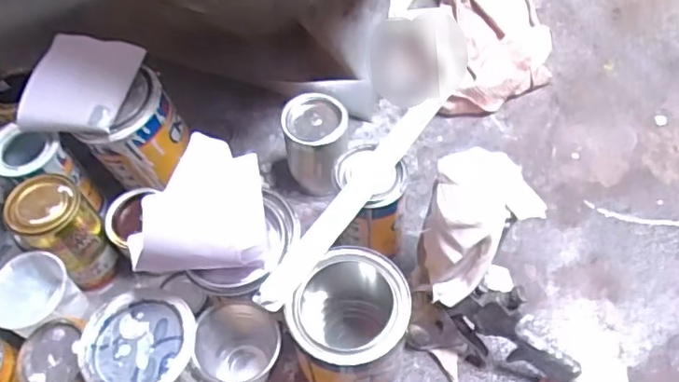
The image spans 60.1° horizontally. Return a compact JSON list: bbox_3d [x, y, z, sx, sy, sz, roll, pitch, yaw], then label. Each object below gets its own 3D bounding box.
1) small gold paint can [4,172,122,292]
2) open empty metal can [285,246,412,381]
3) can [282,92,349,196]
[{"bbox_3d":[-0.288,0.041,0.619,0.064,0.128,0.077,-32,60,-16],"label":"small gold paint can"},{"bbox_3d":[0.011,0.130,0.550,0.103,0.138,0.106,25,61,19],"label":"open empty metal can"},{"bbox_3d":[-0.025,-0.049,0.687,0.068,0.113,0.065,-2,56,3],"label":"can"}]

